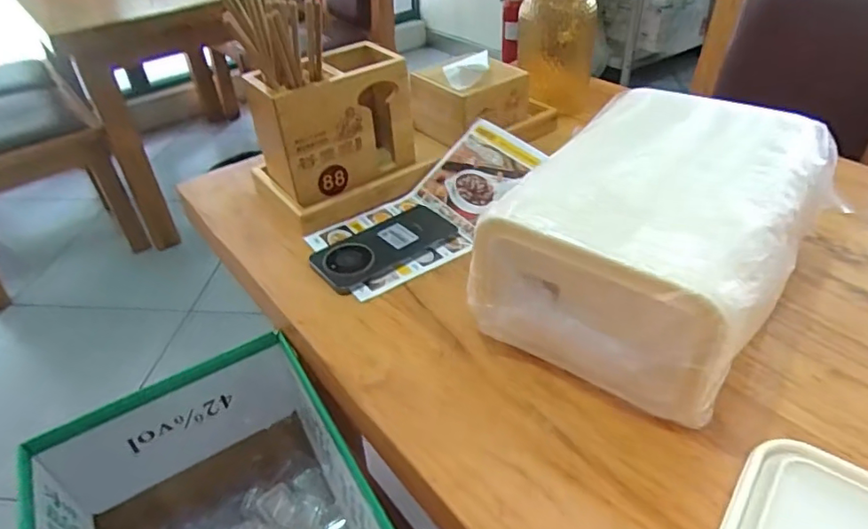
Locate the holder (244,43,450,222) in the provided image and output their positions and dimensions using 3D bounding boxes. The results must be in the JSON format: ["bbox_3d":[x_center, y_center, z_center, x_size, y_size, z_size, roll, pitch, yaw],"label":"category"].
[{"bbox_3d":[-0.116,-0.158,0.669,0.185,0.154,0.124,-25,44,-25],"label":"holder"}]

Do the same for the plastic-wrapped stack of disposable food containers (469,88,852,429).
[{"bbox_3d":[0.209,-0.026,0.504,0.206,0.144,0.315,30,50,34],"label":"plastic-wrapped stack of disposable food containers"}]

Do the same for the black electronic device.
[{"bbox_3d":[-0.056,-0.024,0.616,0.162,0.013,0.084,-30,46,-29],"label":"black electronic device"}]

